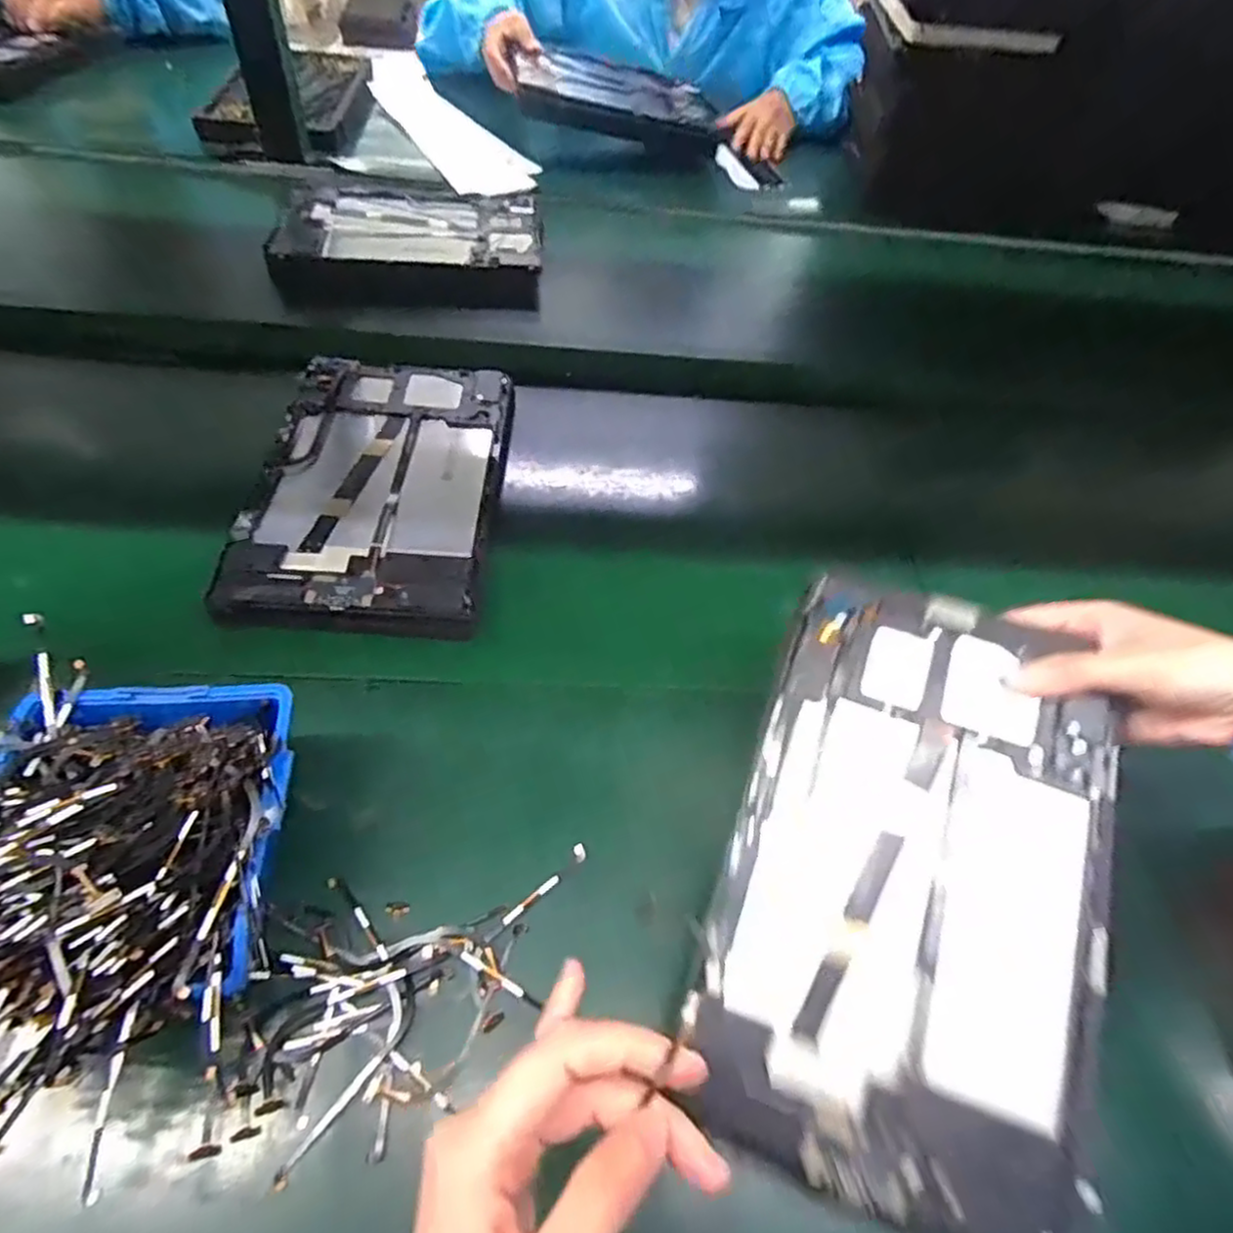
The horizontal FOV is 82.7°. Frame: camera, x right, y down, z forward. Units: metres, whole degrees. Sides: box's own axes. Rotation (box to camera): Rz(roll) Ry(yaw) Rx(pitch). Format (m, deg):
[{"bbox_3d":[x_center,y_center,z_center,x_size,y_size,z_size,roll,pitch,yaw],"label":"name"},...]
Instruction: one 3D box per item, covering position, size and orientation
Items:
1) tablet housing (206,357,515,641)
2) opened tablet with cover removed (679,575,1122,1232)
[{"bbox_3d":[-0.159,-0.094,0.479,0.157,0.017,0.254,4,53,-5],"label":"tablet housing"},{"bbox_3d":[0.135,0.110,0.313,0.162,0.010,0.255,17,68,7],"label":"opened tablet with cover removed"}]

